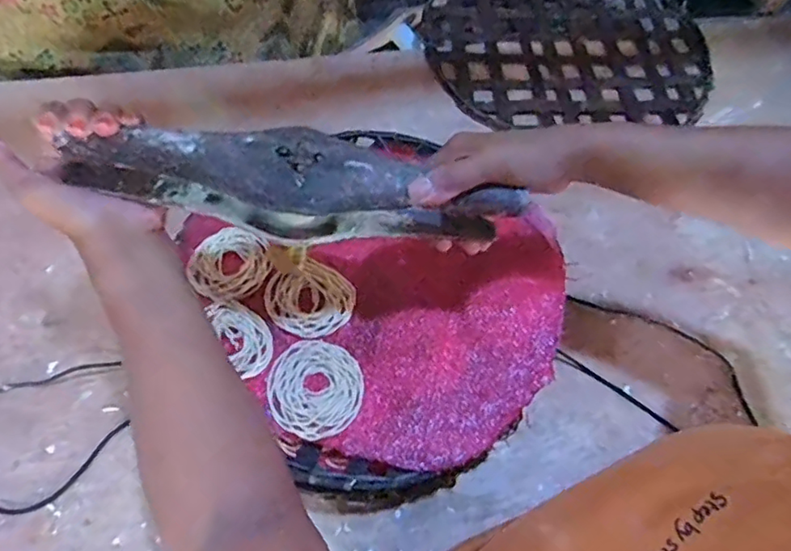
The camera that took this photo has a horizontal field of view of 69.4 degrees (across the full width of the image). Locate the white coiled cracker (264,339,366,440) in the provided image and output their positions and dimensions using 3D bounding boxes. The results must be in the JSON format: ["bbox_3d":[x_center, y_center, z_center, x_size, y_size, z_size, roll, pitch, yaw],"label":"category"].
[{"bbox_3d":[-0.065,0.091,0.466,0.076,0.004,0.080,1,60,-2],"label":"white coiled cracker"}]

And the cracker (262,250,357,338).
[{"bbox_3d":[-0.075,0.020,0.504,0.073,0.012,0.069,1,60,-2],"label":"cracker"}]

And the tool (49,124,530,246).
[{"bbox_3d":[-0.065,-0.056,0.402,0.300,0.082,0.050,7,59,-9],"label":"tool"}]

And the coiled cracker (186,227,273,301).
[{"bbox_3d":[-0.149,-0.013,0.521,0.068,0.009,0.070,1,60,-2],"label":"coiled cracker"}]

